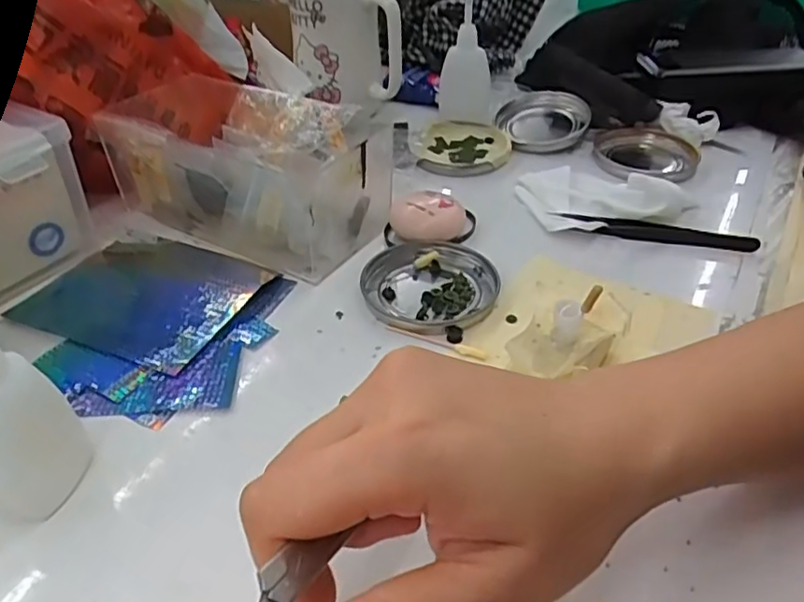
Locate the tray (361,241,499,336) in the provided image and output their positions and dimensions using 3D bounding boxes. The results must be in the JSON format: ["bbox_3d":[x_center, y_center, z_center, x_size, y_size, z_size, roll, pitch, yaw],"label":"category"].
[{"bbox_3d":[0.015,-0.010,0.382,0.079,0.009,0.077,0,38,0],"label":"tray"}]

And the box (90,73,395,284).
[{"bbox_3d":[-0.110,-0.090,0.431,0.194,0.072,0.093,20,43,24],"label":"box"}]

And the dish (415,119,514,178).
[{"bbox_3d":[0.049,-0.124,0.523,0.074,0.012,0.086,11,40,13],"label":"dish"}]

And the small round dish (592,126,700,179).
[{"bbox_3d":[0.193,-0.116,0.511,0.078,0.011,0.078,0,38,0],"label":"small round dish"}]

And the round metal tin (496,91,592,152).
[{"bbox_3d":[0.119,-0.155,0.550,0.075,0.023,0.089,6,39,8],"label":"round metal tin"}]

